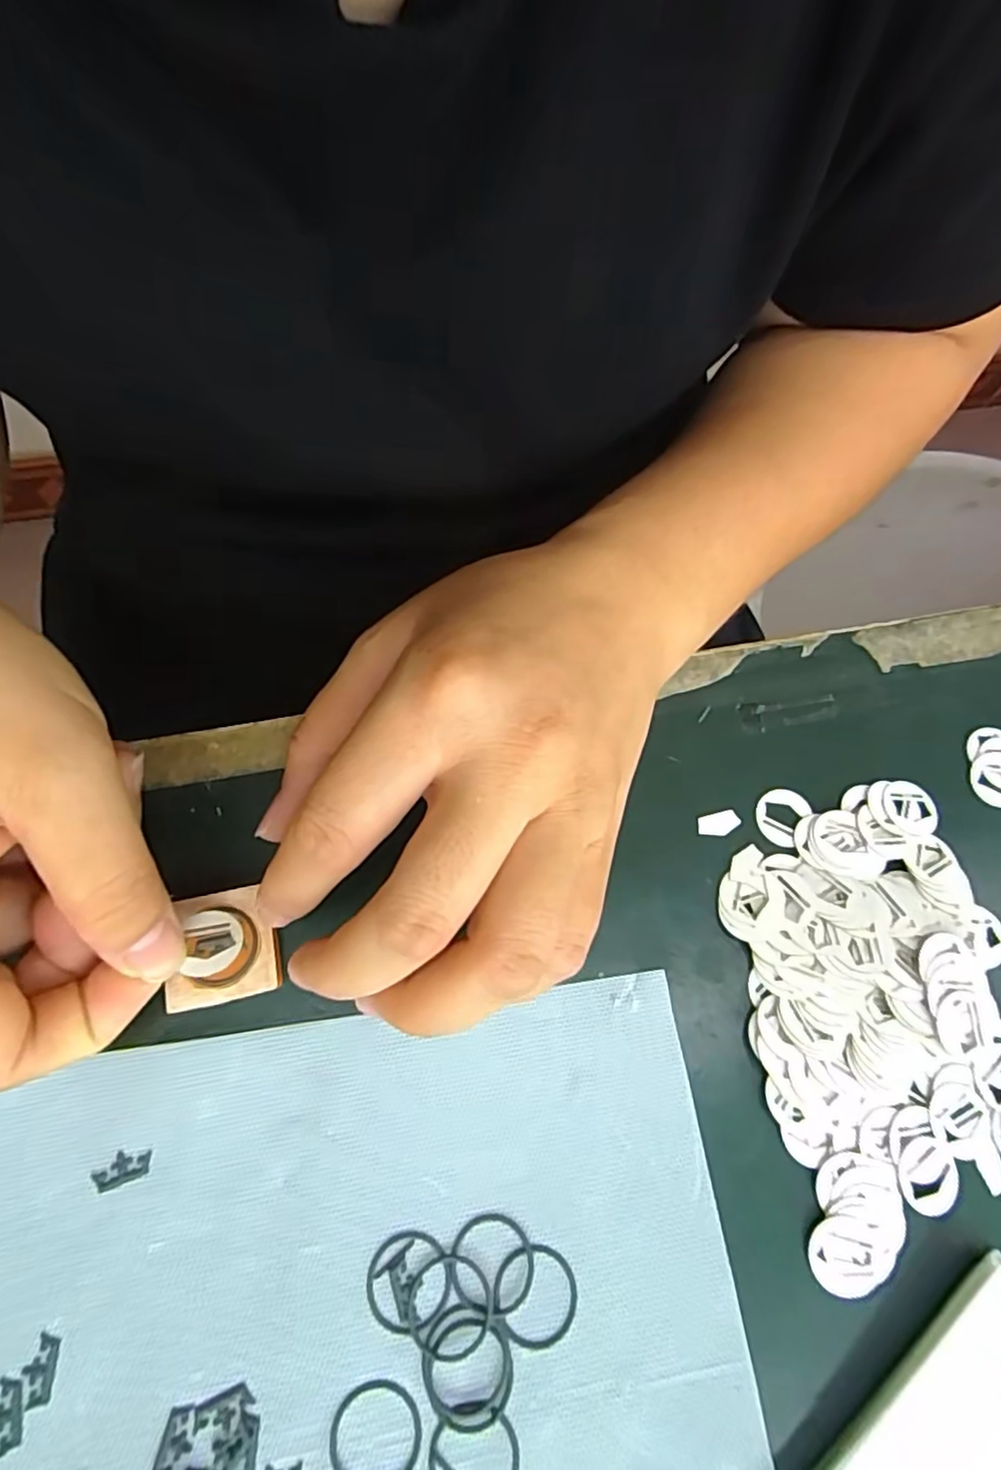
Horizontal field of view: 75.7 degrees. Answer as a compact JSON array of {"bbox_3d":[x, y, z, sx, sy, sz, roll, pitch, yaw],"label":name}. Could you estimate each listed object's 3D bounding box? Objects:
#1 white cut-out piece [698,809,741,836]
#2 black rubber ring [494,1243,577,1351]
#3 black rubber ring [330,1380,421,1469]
[{"bbox_3d":[0.069,0.028,0.203,0.014,0.004,0.007,-12,68,-4],"label":"white cut-out piece"},{"bbox_3d":[0.009,0.138,0.157,0.020,0.004,0.021,1,70,-2],"label":"black rubber ring"},{"bbox_3d":[-0.029,0.161,0.147,0.020,0.004,0.021,1,70,-2],"label":"black rubber ring"}]

